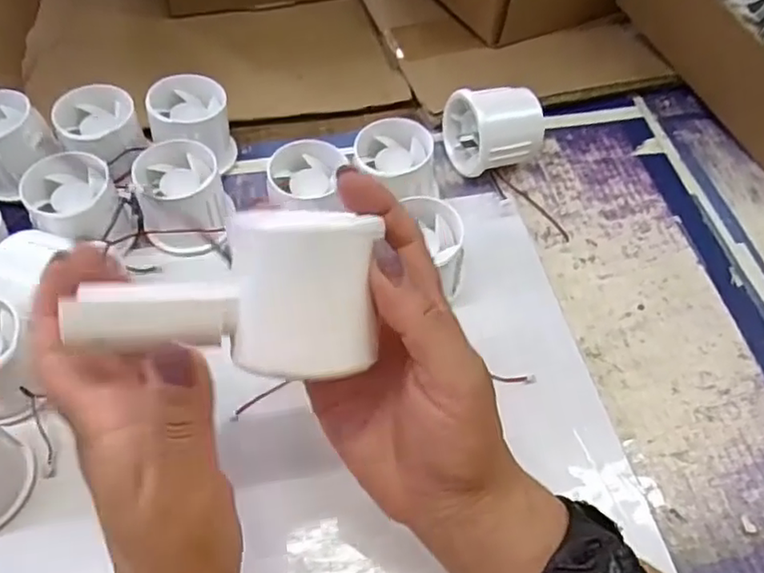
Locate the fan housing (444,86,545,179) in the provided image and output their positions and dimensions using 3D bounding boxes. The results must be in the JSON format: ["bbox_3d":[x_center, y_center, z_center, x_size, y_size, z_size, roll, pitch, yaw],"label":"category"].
[{"bbox_3d":[0.077,-0.109,0.438,0.053,0.058,0.058,-15,60,-13],"label":"fan housing"}]

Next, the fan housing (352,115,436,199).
[{"bbox_3d":[0.009,-0.075,0.418,0.054,0.043,0.054,12,57,4],"label":"fan housing"}]

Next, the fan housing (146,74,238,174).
[{"bbox_3d":[-0.129,-0.108,0.431,0.051,0.049,0.053,10,57,3],"label":"fan housing"}]

